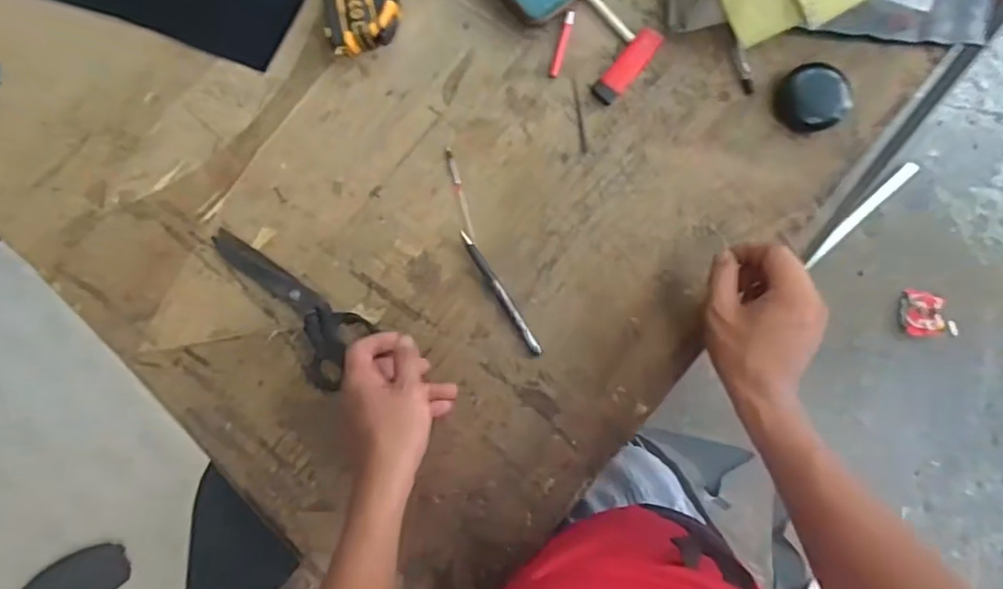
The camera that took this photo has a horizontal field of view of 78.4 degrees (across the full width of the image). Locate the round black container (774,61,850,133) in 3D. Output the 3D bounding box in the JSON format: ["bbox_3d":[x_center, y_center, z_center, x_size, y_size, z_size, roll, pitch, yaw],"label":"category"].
[{"bbox_3d":[0.279,-0.178,0.550,0.058,0.014,0.060,0,85,4],"label":"round black container"}]

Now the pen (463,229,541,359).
[{"bbox_3d":[-0.001,-0.001,0.561,0.011,0.006,0.130,-32,83,1],"label":"pen"}]

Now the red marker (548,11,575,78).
[{"bbox_3d":[0.056,-0.235,0.576,0.011,0.006,0.063,17,86,6],"label":"red marker"}]

